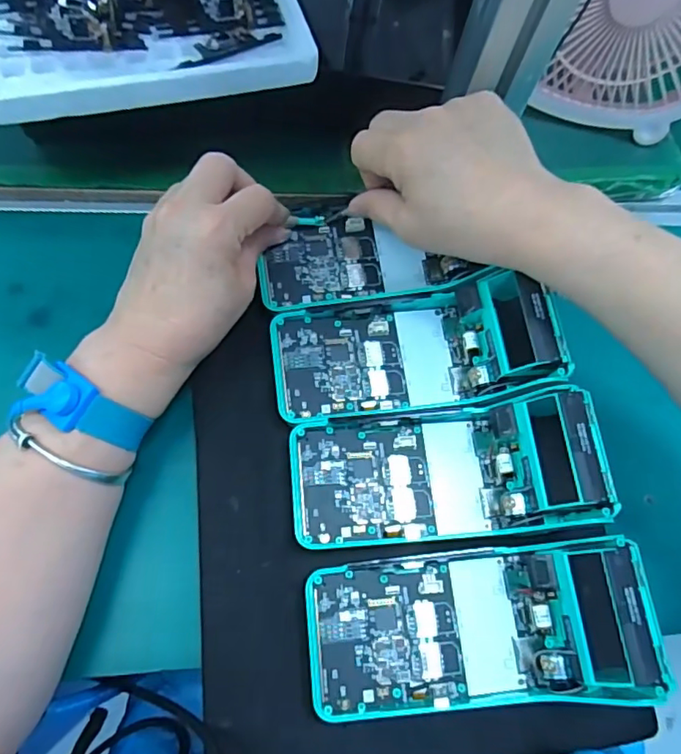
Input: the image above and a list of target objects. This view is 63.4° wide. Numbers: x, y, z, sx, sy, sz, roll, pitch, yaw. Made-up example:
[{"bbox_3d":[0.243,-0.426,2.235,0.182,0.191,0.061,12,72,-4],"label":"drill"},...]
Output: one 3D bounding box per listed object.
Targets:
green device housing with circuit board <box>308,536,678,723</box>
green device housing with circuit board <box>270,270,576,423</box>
[{"bbox_3d":[0.070,0.130,0.283,0.169,0.053,0.077,-5,71,-4],"label":"green device housing with circuit board"},{"bbox_3d":[0.043,-0.021,0.335,0.167,0.047,0.082,-9,69,-6],"label":"green device housing with circuit board"}]

